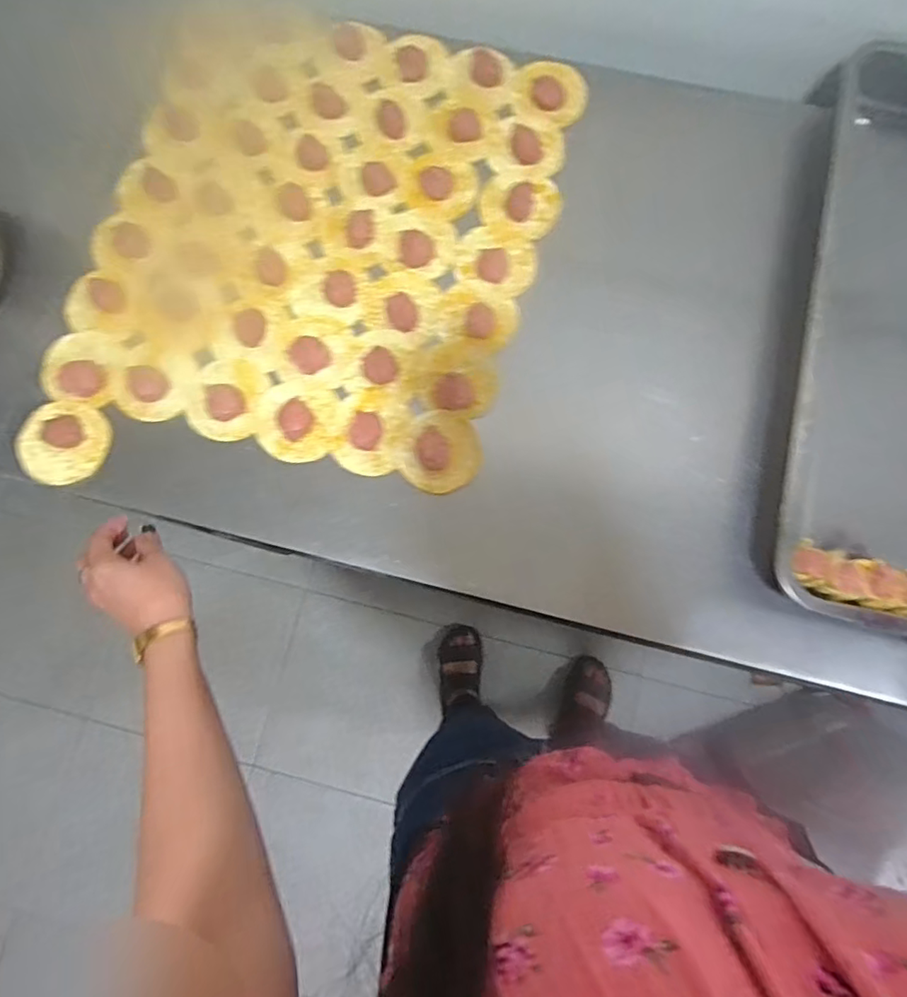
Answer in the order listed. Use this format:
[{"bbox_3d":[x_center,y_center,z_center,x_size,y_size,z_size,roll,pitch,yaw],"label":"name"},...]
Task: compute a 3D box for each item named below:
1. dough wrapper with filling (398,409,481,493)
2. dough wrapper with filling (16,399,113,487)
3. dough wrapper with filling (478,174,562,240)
[{"bbox_3d":[-0.014,-0.046,0.536,0.077,0.018,0.078,0,80,1],"label":"dough wrapper with filling"},{"bbox_3d":[-0.379,-0.055,0.545,0.078,0.020,0.082,0,80,1],"label":"dough wrapper with filling"},{"bbox_3d":[0.071,-0.314,0.595,0.083,0.013,0.066,11,80,3],"label":"dough wrapper with filling"}]

